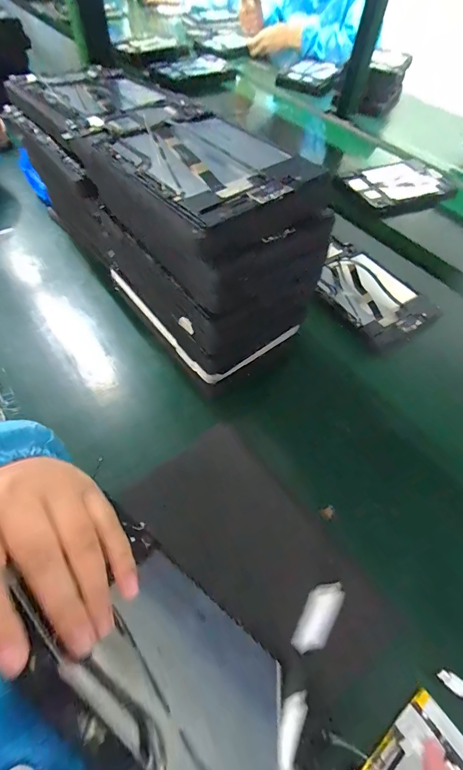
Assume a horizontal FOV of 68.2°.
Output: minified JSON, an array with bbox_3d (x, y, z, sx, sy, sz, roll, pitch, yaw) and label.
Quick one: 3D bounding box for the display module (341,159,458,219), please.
[{"bbox_3d":[0.375,-0.438,0.757,0.258,0.040,0.143,-22,60,-16],"label":"display module"}]

